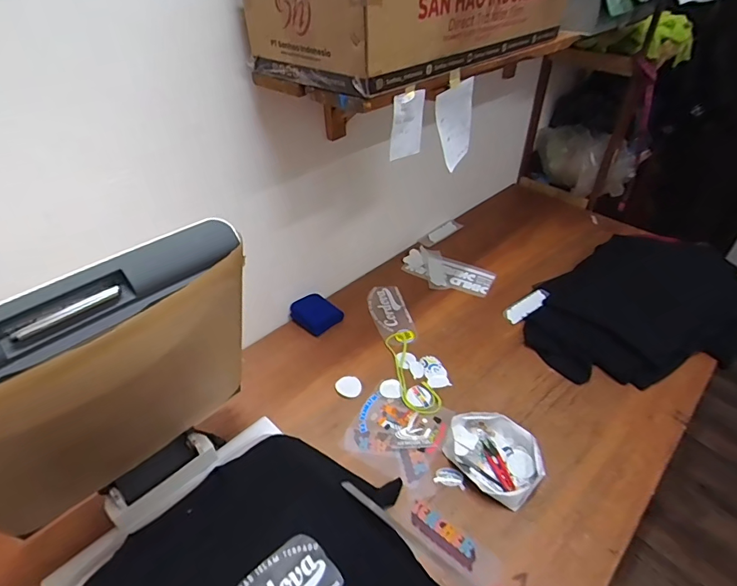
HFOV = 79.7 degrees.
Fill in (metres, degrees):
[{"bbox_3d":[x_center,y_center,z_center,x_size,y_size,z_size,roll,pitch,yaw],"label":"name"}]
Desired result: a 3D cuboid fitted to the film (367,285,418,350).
[{"bbox_3d":[0.064,0.058,1.258,0.105,0.005,0.243,-8,43,-11],"label":"film"}]

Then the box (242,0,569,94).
[{"bbox_3d":[0.105,-0.537,0.823,0.594,0.145,0.286,-31,50,-32],"label":"box"}]

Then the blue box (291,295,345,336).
[{"bbox_3d":[-0.147,0.055,1.234,0.118,0.031,0.115,32,50,29],"label":"blue box"}]

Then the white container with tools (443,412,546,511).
[{"bbox_3d":[0.258,0.330,0.910,0.153,0.043,0.190,-32,52,-32],"label":"white container with tools"}]

